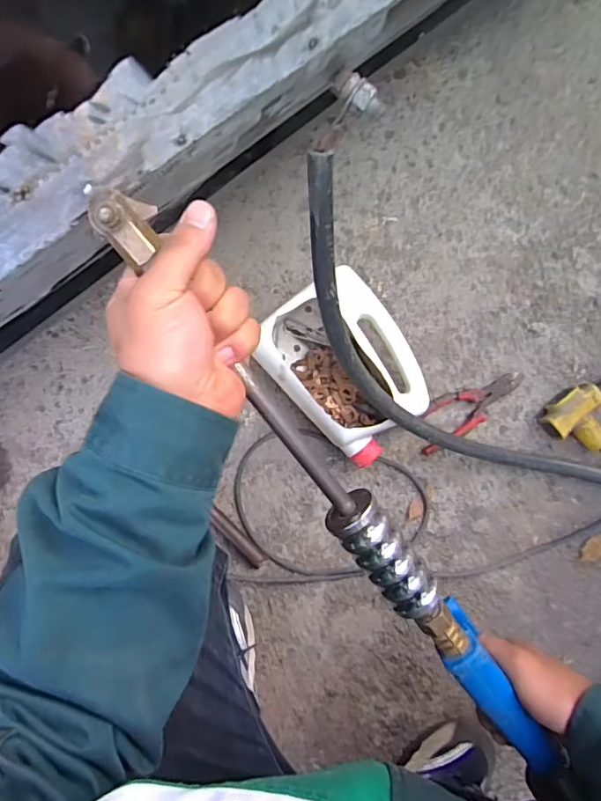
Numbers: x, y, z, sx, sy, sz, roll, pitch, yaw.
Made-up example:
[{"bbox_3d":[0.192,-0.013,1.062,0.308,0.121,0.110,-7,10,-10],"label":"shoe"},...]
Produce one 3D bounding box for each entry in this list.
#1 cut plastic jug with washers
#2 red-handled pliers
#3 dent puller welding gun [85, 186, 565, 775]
[{"bbox_3d":[0.066,-0.051,0.700,0.175,0.091,0.221,-43,86,-5],"label":"cut plastic jug with washers"},{"bbox_3d":[0.237,0.007,0.728,0.176,0.017,0.062,-30,85,-4],"label":"red-handled pliers"},{"bbox_3d":[0.047,0.093,0.374,0.039,0.033,0.560,-39,107,-5],"label":"dent puller welding gun"}]

